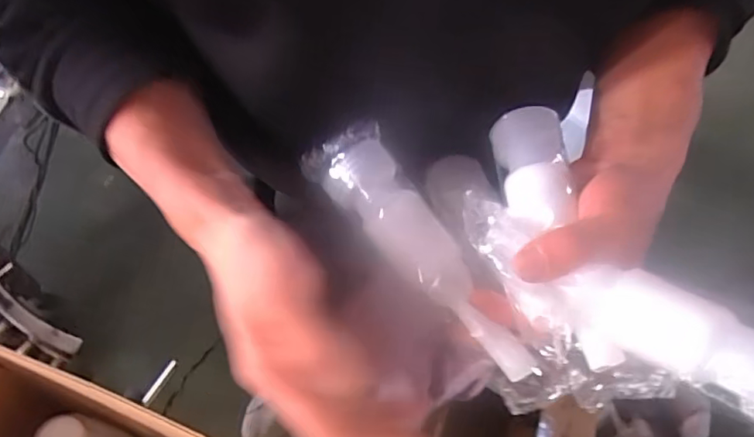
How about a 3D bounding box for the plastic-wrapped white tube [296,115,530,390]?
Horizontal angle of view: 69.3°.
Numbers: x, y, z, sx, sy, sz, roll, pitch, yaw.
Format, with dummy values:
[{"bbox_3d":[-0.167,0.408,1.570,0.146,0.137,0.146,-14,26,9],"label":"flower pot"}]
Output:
[{"bbox_3d":[0.025,0.016,0.331,0.041,0.029,0.184,-34,75,-23],"label":"plastic-wrapped white tube"}]

